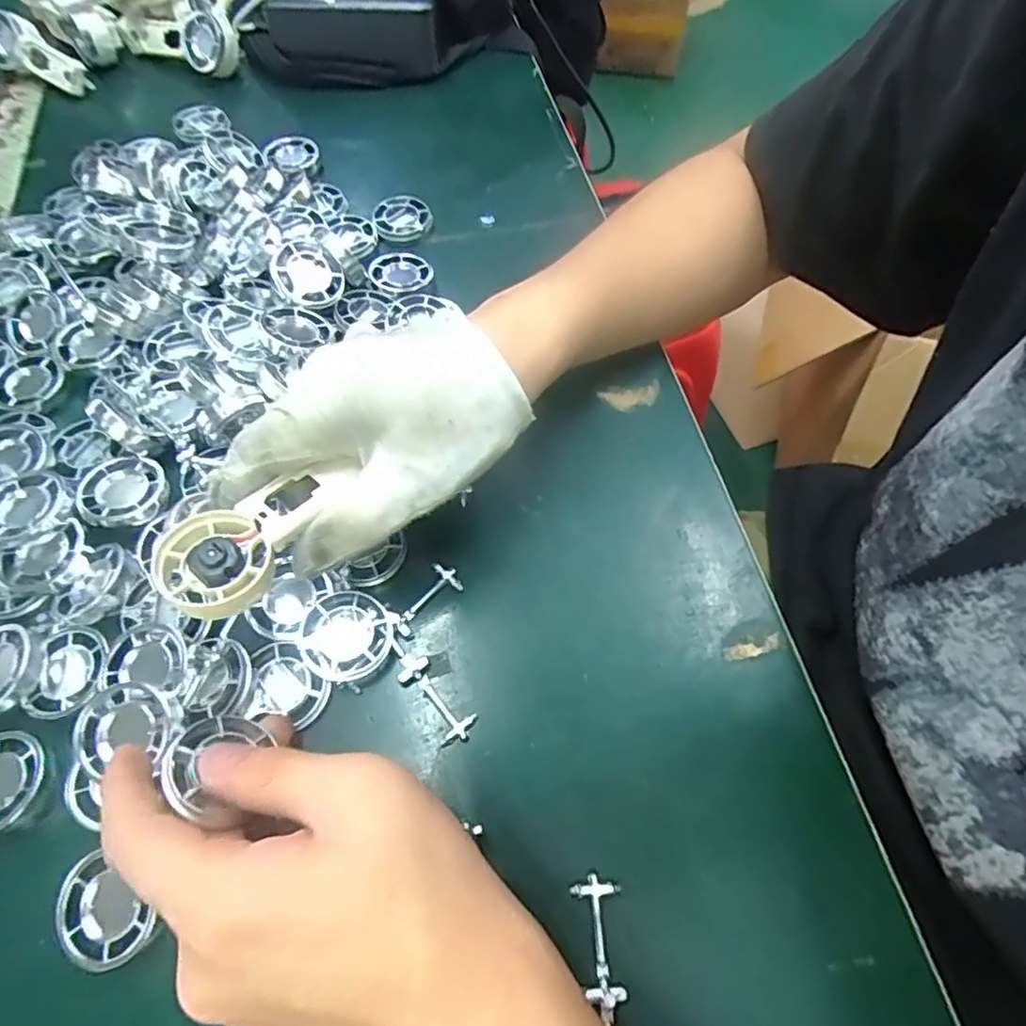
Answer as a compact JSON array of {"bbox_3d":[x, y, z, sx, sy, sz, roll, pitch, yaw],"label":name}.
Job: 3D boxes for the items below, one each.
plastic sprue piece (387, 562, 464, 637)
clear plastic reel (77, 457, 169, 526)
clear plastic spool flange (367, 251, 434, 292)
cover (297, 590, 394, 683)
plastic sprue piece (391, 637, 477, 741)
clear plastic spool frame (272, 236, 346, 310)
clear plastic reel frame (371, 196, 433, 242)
[{"bbox_3d":[-0.041,0.039,0.284,0.017,0.004,0.038,42,67,18],"label":"plastic sprue piece"},{"bbox_3d":[-0.187,-0.010,0.294,0.037,0.012,0.037,1,61,-3],"label":"clear plastic reel"},{"bbox_3d":[-0.069,-0.148,0.374,0.035,0.008,0.038,1,61,-3],"label":"clear plastic spool flange"},{"bbox_3d":[-0.073,0.054,0.268,0.037,0.014,0.038,-23,65,-15],"label":"cover"},{"bbox_3d":[-0.036,0.075,0.264,0.014,0.006,0.050,-38,70,-21],"label":"plastic sprue piece"},{"bbox_3d":[-0.117,-0.136,0.349,0.038,0.010,0.038,-30,95,-31],"label":"clear plastic spool frame"},{"bbox_3d":[-0.074,-0.194,0.402,0.038,0.009,0.038,-11,63,-9],"label":"clear plastic reel frame"}]

